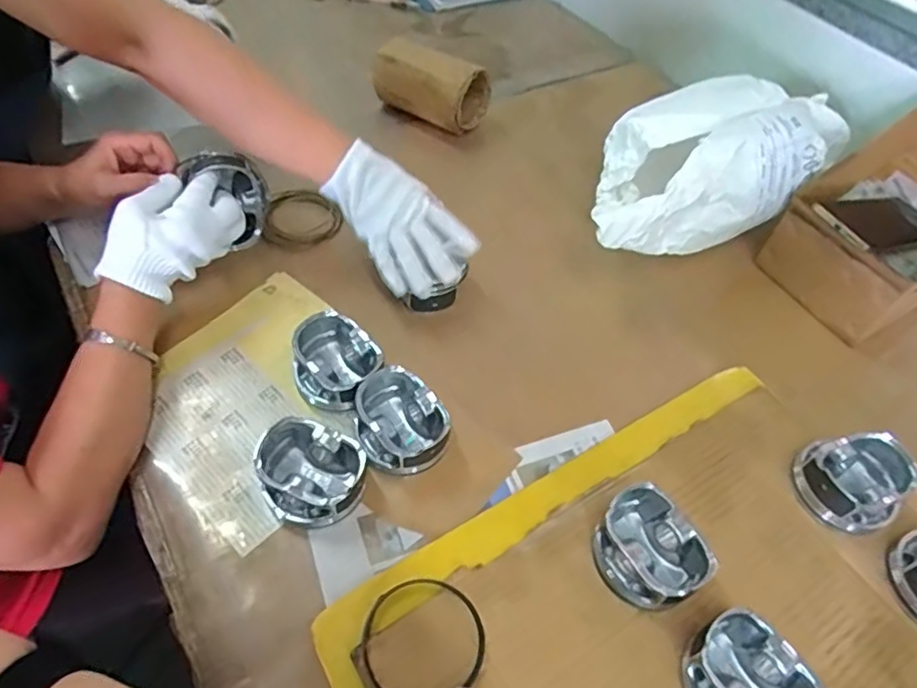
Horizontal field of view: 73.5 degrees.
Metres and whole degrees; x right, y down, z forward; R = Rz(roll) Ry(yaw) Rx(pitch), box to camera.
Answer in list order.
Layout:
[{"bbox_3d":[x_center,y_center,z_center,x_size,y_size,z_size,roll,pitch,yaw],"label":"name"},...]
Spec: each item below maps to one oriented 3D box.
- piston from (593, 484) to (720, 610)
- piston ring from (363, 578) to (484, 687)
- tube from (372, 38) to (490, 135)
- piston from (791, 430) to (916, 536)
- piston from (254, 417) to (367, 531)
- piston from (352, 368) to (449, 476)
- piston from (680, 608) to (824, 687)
[{"bbox_3d":[0.150,0.163,0.490,0.076,0.045,0.089,-20,57,-17],"label":"piston"},{"bbox_3d":[-0.026,0.219,0.455,0.089,0.006,0.087,1,53,-2],"label":"piston ring"},{"bbox_3d":[-0.039,-0.356,0.835,0.145,0.102,0.108,33,58,20],"label":"tube"},{"bbox_3d":[0.351,0.118,0.543,0.089,0.051,0.084,-22,58,-18],"label":"piston"},{"bbox_3d":[-0.123,0.107,0.509,0.088,0.043,0.074,29,57,17],"label":"piston"},{"bbox_3d":[-0.052,0.071,0.541,0.071,0.045,0.087,-33,61,-24],"label":"piston"},{"bbox_3d":[0.203,0.239,0.430,0.072,0.043,0.084,-21,57,-18],"label":"piston"}]

